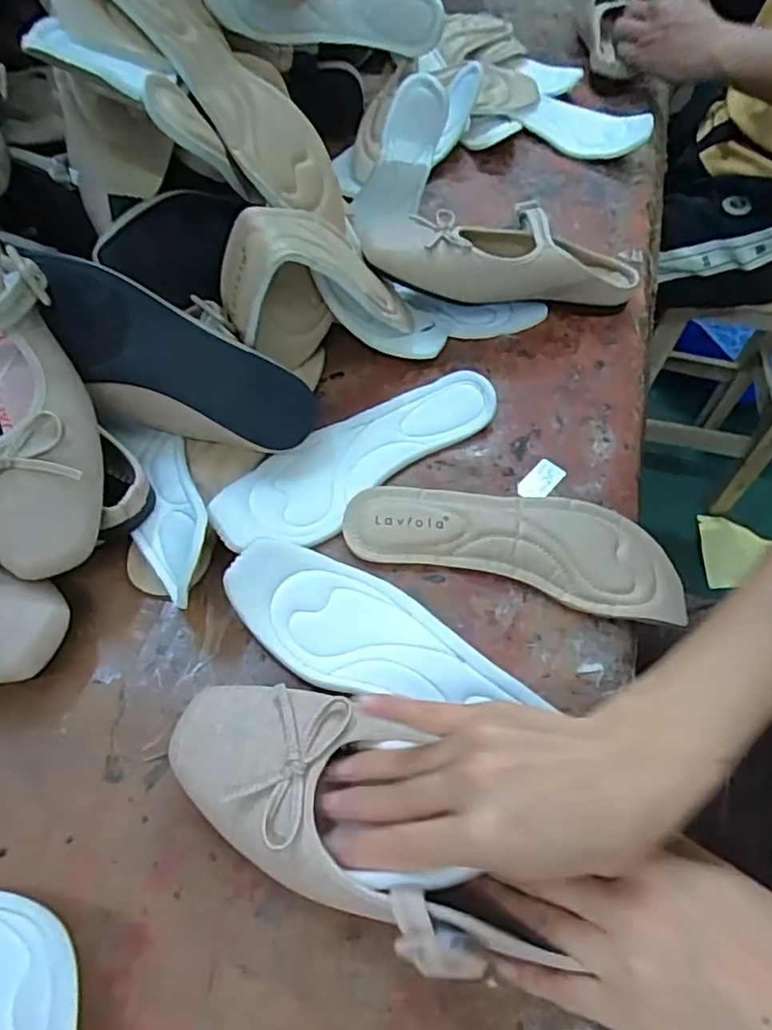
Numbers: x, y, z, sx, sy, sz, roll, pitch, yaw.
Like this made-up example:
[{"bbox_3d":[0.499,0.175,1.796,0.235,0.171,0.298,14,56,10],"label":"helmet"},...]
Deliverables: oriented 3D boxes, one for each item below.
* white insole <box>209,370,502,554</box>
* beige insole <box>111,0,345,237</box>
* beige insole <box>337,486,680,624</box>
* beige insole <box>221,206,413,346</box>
[{"bbox_3d":[-0.019,-0.046,0.439,0.227,0.027,0.069,-35,66,-23],"label":"white insole"},{"bbox_3d":[-0.108,-0.291,0.427,0.214,0.018,0.079,43,58,-20],"label":"beige insole"},{"bbox_3d":[0.086,0.015,0.412,0.219,0.016,0.073,12,57,5],"label":"beige insole"},{"bbox_3d":[-0.043,-0.167,0.455,0.146,0.069,0.067,-4,54,-36],"label":"beige insole"}]

